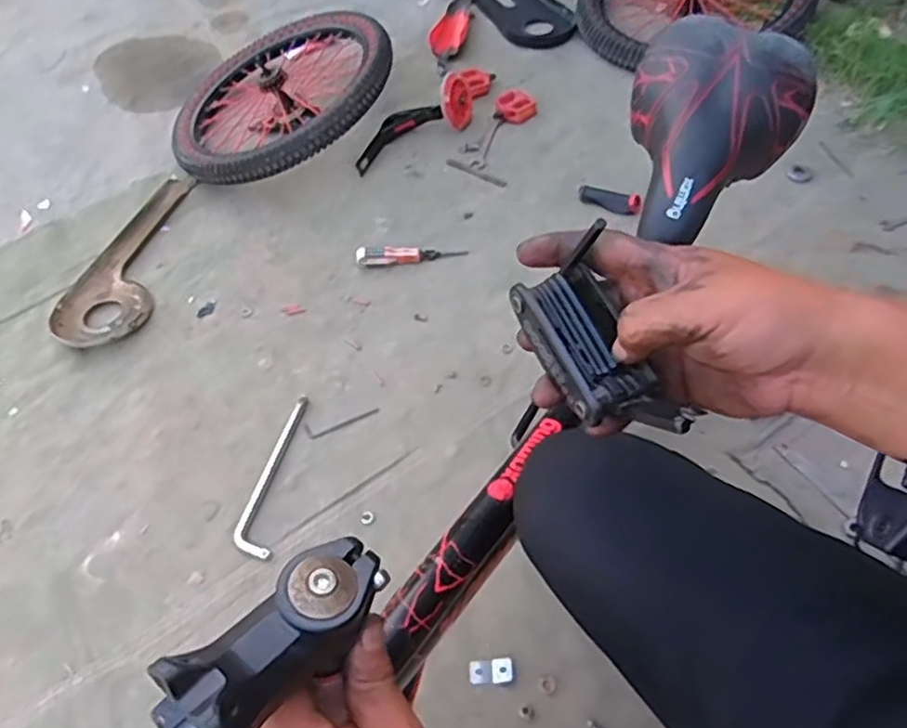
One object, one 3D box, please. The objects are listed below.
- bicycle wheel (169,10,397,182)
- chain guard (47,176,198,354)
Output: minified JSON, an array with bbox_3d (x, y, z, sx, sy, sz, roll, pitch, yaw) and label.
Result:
[{"bbox_3d":[-0.360,-0.558,1.436,0.488,0.093,0.488,-12,52,16],"label":"bicycle wheel"},{"bbox_3d":[-0.606,-0.205,1.285,0.164,0.023,0.434,4,55,5],"label":"chain guard"}]

